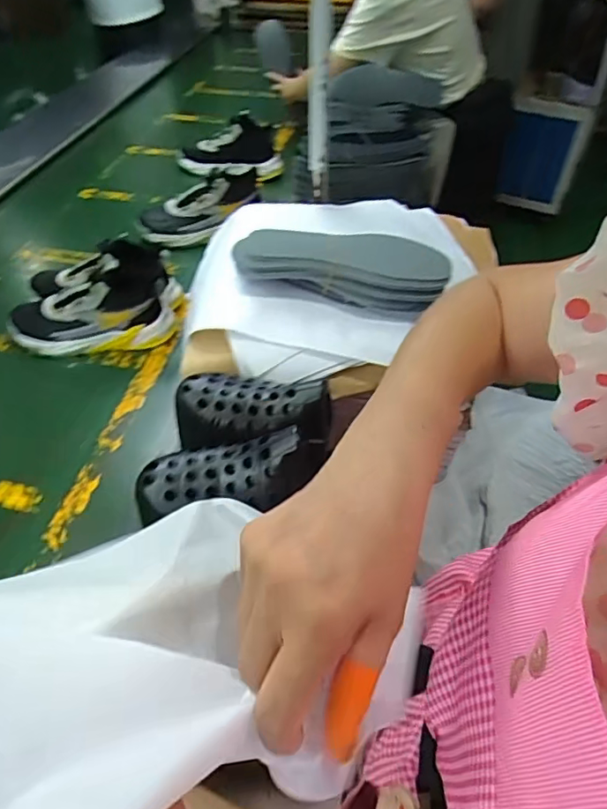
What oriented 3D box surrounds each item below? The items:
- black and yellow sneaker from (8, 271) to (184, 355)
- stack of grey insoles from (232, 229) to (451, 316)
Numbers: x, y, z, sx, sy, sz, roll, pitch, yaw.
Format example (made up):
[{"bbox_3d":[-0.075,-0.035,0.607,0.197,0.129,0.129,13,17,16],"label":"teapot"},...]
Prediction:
[{"bbox_3d":[-0.367,-0.175,0.951,0.293,0.132,0.128,-12,48,-14],"label":"black and yellow sneaker"},{"bbox_3d":[0.043,-0.171,0.657,0.258,0.058,0.085,10,47,7],"label":"stack of grey insoles"}]

